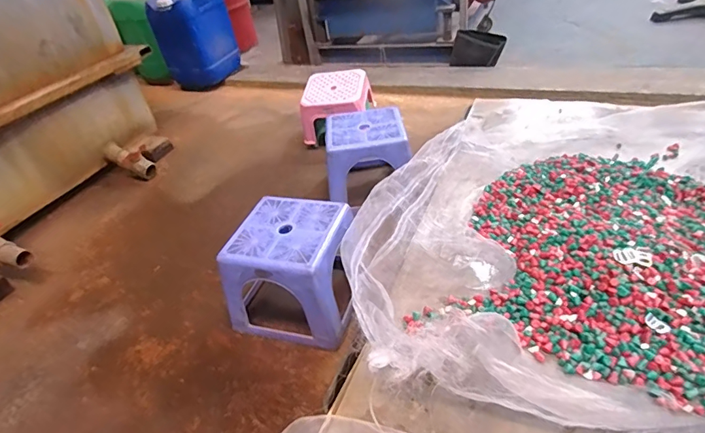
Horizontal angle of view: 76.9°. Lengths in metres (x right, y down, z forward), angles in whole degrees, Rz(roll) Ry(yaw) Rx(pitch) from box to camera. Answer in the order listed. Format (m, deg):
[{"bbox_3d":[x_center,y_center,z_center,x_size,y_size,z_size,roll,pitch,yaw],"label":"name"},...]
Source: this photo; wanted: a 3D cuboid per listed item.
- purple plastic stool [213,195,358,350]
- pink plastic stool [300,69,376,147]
[{"bbox_3d":[-0.119,0.118,0.963,0.245,0.212,0.232,5,38,19],"label":"purple plastic stool"},{"bbox_3d":[-0.050,-0.406,1.608,0.235,0.173,0.253,1,39,14],"label":"pink plastic stool"}]

